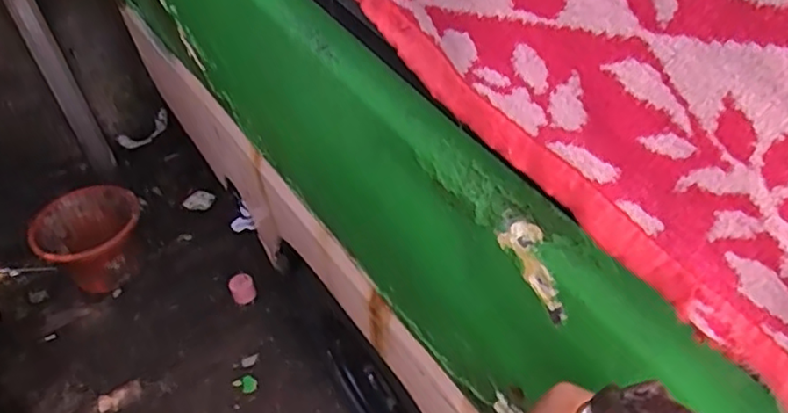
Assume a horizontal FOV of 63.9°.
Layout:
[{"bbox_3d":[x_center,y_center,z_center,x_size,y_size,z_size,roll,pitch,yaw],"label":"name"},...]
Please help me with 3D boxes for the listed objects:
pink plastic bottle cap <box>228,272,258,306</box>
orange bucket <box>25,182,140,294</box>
[{"bbox_3d":[-0.410,0.218,1.705,0.064,0.065,0.059,-24,48,-17],"label":"pink plastic bottle cap"},{"bbox_3d":[-0.814,0.101,1.738,0.265,0.235,0.246,-3,45,3],"label":"orange bucket"}]

